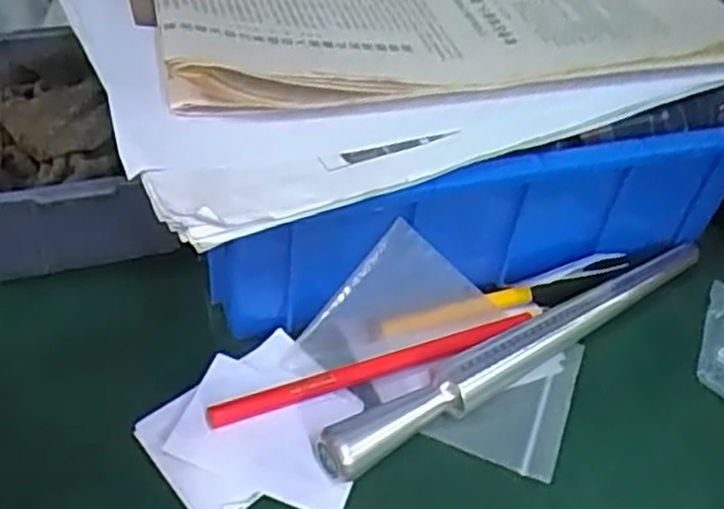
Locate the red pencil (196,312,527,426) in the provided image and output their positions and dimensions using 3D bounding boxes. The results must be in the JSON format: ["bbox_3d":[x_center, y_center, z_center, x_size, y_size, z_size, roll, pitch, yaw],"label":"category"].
[{"bbox_3d":[0.008,0.049,0.332,0.152,0.008,0.009,-14,46,-21],"label":"red pencil"}]

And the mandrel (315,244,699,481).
[{"bbox_3d":[0.079,0.040,0.346,0.227,0.023,0.017,-24,50,-29],"label":"mandrel"}]

